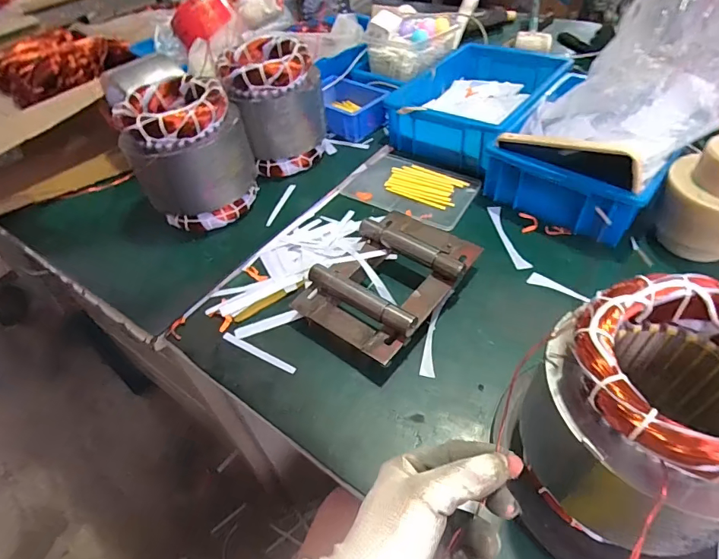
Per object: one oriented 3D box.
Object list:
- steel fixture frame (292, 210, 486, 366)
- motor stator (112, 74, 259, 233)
[{"bbox_3d":[0.034,-0.002,0.500,0.139,0.049,0.195,31,57,28],"label":"steel fixture frame"},{"bbox_3d":[-0.227,-0.169,0.599,0.146,0.163,0.146,-22,50,-15],"label":"motor stator"}]

